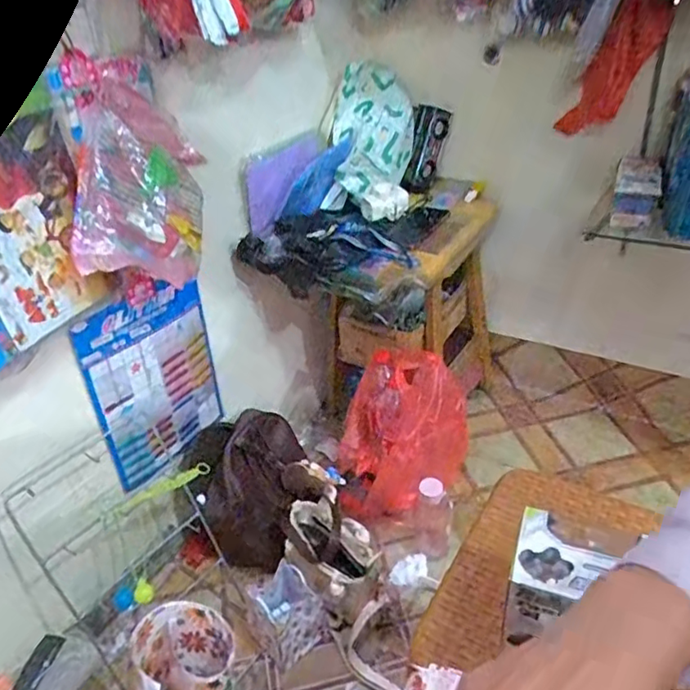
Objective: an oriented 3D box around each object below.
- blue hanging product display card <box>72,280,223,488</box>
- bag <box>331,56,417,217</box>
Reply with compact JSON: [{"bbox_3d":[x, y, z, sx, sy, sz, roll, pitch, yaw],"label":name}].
[{"bbox_3d":[-0.315,0.044,1.009,0.034,0.355,0.251,19,38,28],"label":"blue hanging product display card"},{"bbox_3d":[0.059,-0.399,1.141,0.154,0.291,0.070,-4,3,3],"label":"bag"}]

